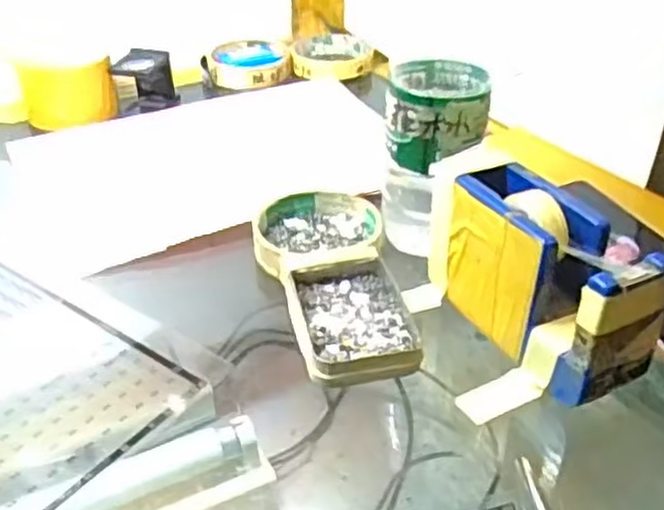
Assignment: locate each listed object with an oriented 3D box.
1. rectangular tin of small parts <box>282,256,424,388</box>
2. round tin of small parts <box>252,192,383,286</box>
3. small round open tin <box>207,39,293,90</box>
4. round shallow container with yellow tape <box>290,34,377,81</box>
[{"bbox_3d":[0.011,0.035,0.420,0.066,0.015,0.091,-7,35,-11],"label":"rectangular tin of small parts"},{"bbox_3d":[-0.009,-0.013,0.487,0.081,0.016,0.082,0,35,0],"label":"round tin of small parts"},{"bbox_3d":[-0.081,-0.194,0.751,0.080,0.018,0.083,-2,35,-4],"label":"small round open tin"},{"bbox_3d":[0.002,-0.204,0.768,0.086,0.014,0.104,0,35,1],"label":"round shallow container with yellow tape"}]

